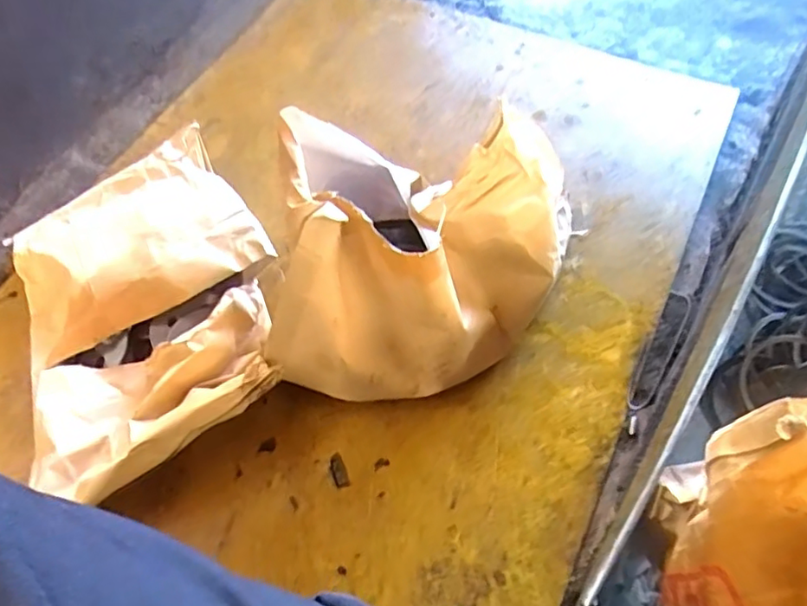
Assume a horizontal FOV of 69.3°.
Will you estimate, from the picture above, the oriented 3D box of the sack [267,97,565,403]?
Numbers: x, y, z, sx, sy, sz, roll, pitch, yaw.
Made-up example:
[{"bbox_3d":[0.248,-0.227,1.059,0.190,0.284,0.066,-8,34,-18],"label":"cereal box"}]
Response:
[{"bbox_3d":[0.030,-0.068,0.795,0.367,0.271,0.319,4,61,5],"label":"sack"}]

